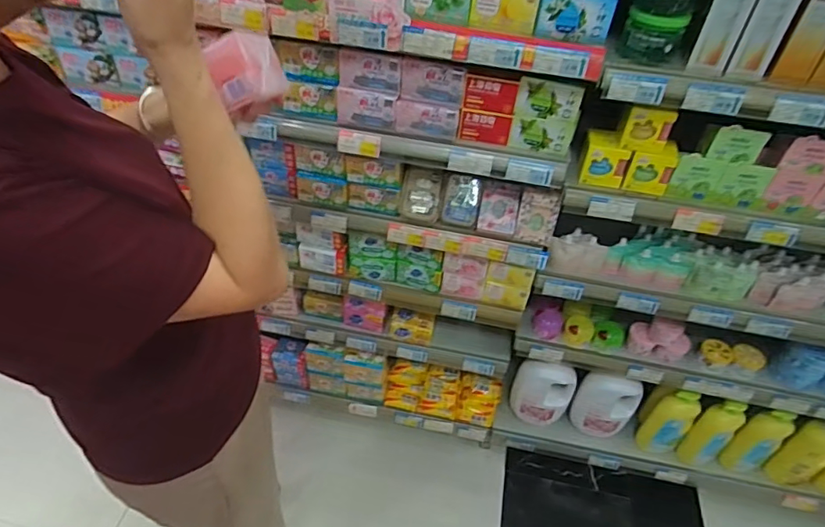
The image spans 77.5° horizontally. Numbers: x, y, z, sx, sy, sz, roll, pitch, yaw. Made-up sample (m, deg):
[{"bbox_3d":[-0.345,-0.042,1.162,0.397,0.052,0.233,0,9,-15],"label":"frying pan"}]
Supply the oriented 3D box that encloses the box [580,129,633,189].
[{"bbox_3d":[0.338,-0.190,0.919,0.089,0.084,0.055,11,45,8],"label":"box"}]

